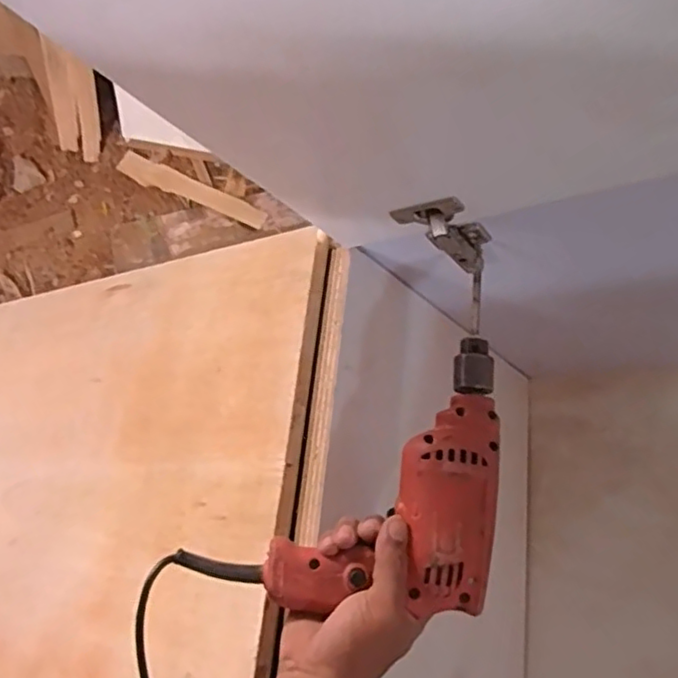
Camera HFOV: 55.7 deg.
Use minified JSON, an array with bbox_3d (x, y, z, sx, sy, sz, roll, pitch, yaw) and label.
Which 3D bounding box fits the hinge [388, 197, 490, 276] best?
[{"bbox_3d":[0.096,-0.092,0.546,0.053,0.098,0.024,-5,64,42],"label":"hinge"}]

